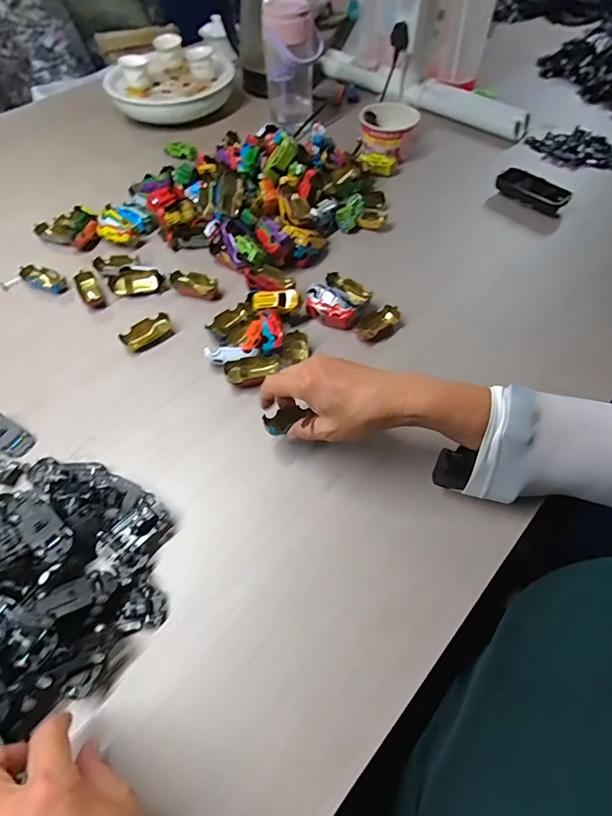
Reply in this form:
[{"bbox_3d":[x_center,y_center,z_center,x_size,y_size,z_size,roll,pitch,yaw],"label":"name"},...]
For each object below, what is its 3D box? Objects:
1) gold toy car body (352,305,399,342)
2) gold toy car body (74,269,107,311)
[{"bbox_3d":[0.090,-0.103,0.547,0.059,0.017,0.034,-33,62,-19],"label":"gold toy car body"},{"bbox_3d":[-0.292,-0.160,0.593,0.026,0.016,0.060,-28,60,-16],"label":"gold toy car body"}]

